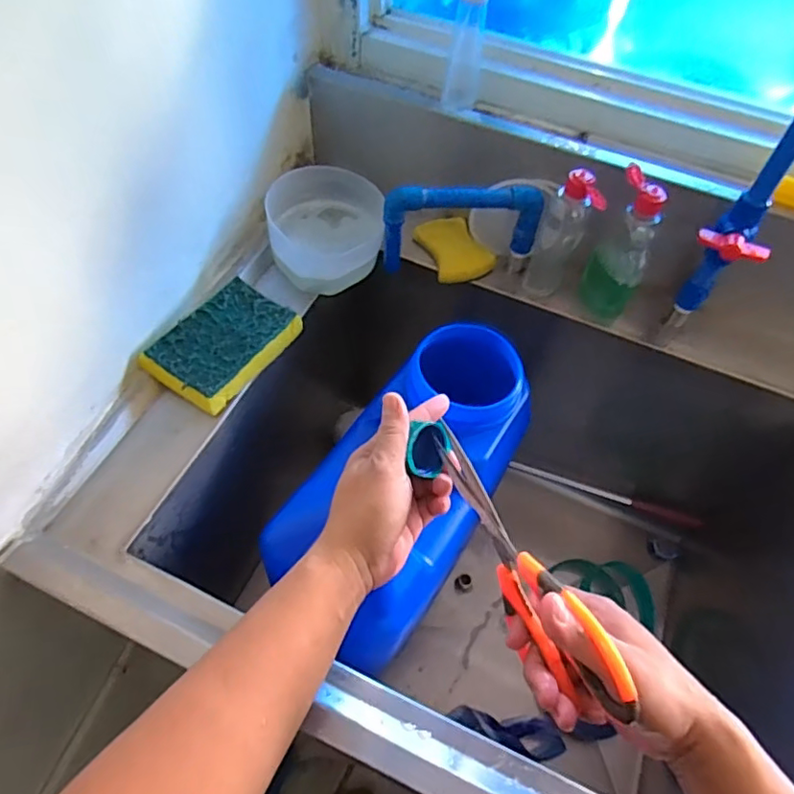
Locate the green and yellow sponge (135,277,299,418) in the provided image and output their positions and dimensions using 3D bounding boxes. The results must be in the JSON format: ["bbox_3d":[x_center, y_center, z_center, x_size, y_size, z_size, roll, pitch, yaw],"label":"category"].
[{"bbox_3d":[-0.181,-0.057,0.607,0.089,0.043,0.145,30,59,15],"label":"green and yellow sponge"}]

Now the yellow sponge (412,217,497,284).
[{"bbox_3d":[0.073,-0.190,0.725,0.075,0.018,0.103,-18,60,-16],"label":"yellow sponge"}]

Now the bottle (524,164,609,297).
[{"bbox_3d":[0.190,-0.189,0.659,0.057,0.154,0.051,11,56,3],"label":"bottle"}]

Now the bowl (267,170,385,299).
[{"bbox_3d":[-0.083,-0.201,0.689,0.133,0.080,0.130,2,56,-3],"label":"bowl"}]

